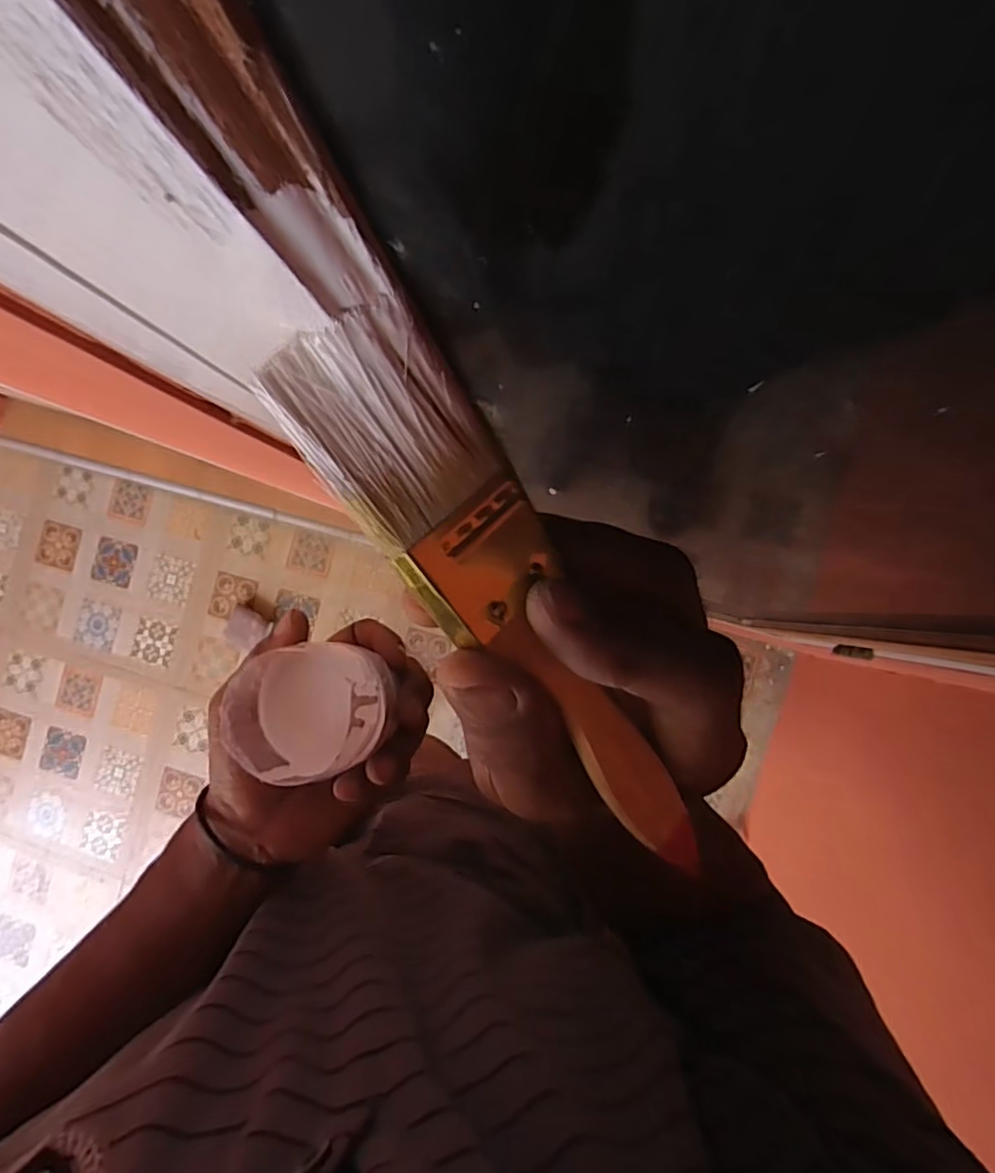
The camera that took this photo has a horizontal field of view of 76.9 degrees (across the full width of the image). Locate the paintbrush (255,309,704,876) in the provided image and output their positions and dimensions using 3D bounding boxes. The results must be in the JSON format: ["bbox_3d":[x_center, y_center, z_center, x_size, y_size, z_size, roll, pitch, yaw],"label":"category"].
[{"bbox_3d":[0.009,0.012,0.147,0.029,0.015,0.157,-32,115,6],"label":"paintbrush"}]

